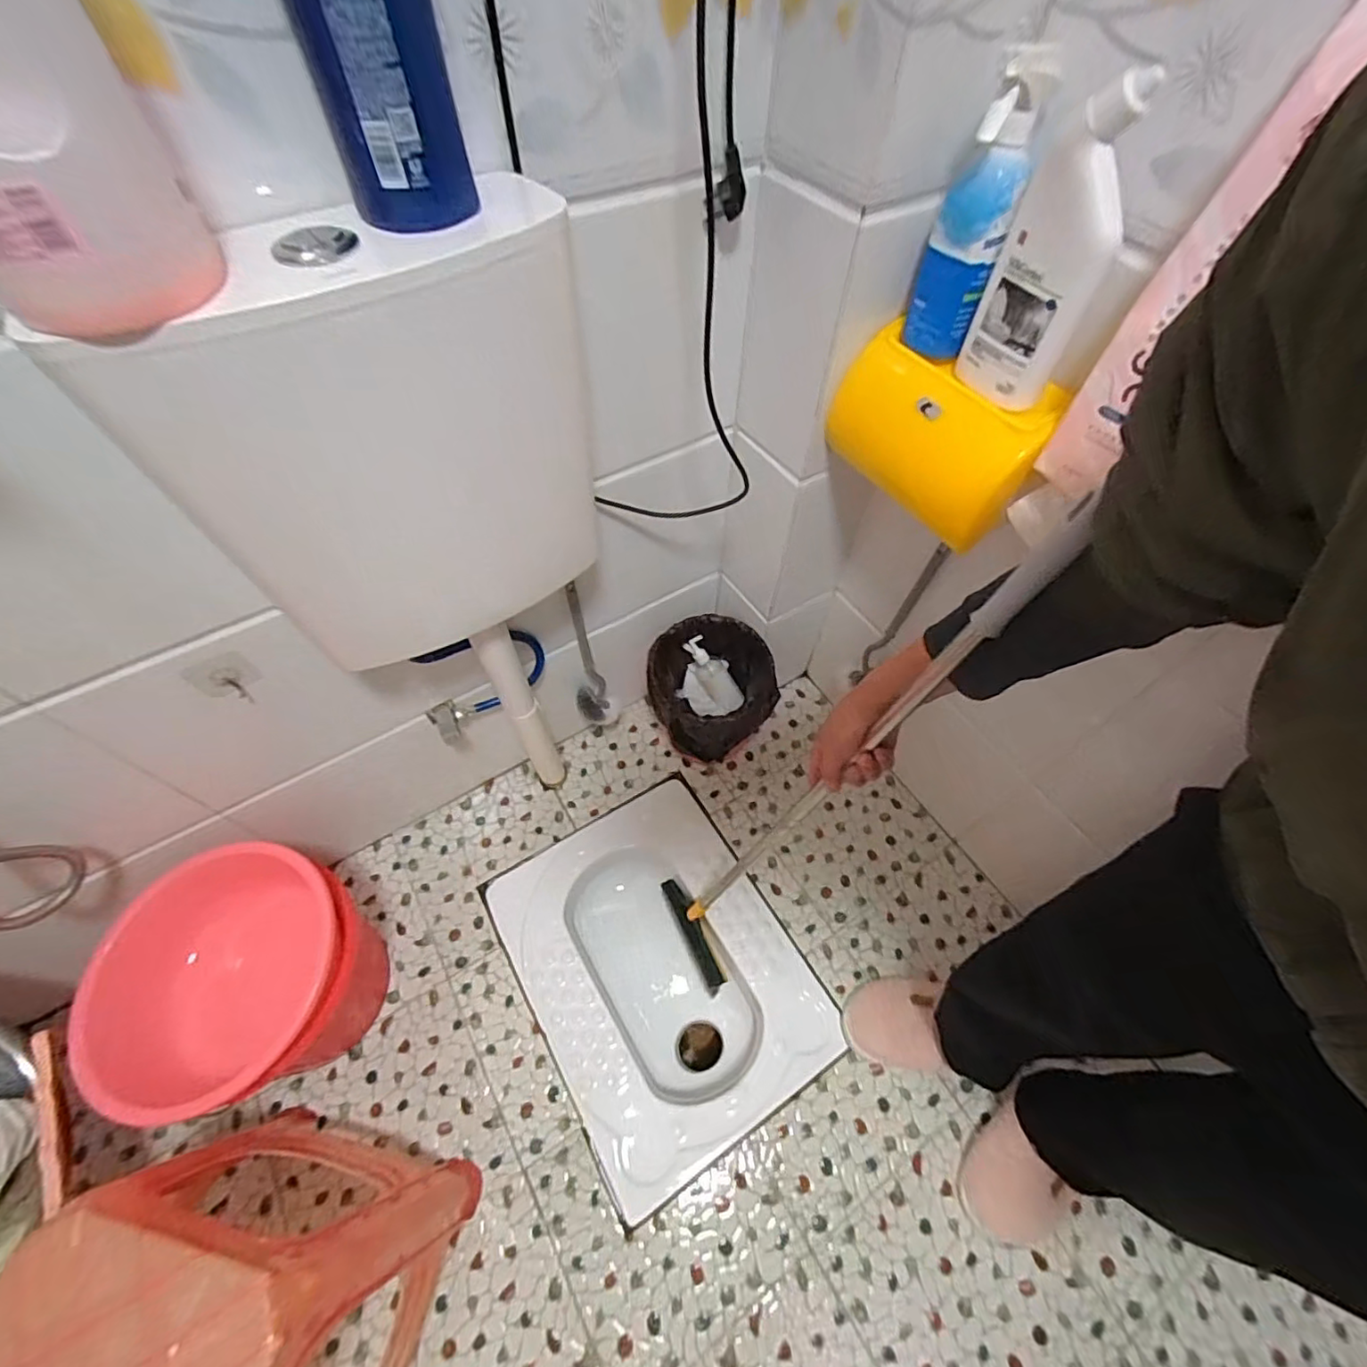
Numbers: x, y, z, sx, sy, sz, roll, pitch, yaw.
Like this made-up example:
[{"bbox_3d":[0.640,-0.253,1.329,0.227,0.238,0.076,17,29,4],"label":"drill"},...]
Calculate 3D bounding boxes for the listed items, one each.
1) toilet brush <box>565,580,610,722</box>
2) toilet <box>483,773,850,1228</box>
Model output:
[{"bbox_3d":[-0.173,-0.036,1.044,0.059,0.302,0.083,-10,58,-8],"label":"toilet brush"},{"bbox_3d":[-0.043,0.524,1.107,0.425,0.194,0.548,-27,62,-18],"label":"toilet"}]

